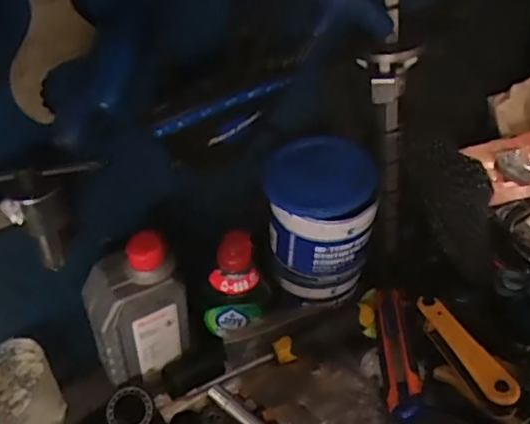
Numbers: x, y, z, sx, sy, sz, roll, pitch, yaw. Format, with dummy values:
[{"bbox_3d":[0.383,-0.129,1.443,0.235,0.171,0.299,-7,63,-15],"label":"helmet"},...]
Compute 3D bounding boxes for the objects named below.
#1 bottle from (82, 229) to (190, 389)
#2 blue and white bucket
[{"bbox_3d":[-0.115,0.089,0.531,0.080,0.154,0.048,-21,48,-20],"label":"bottle"},{"bbox_3d":[0.052,0.012,0.585,0.101,0.146,0.094,0,44,0],"label":"blue and white bucket"}]

